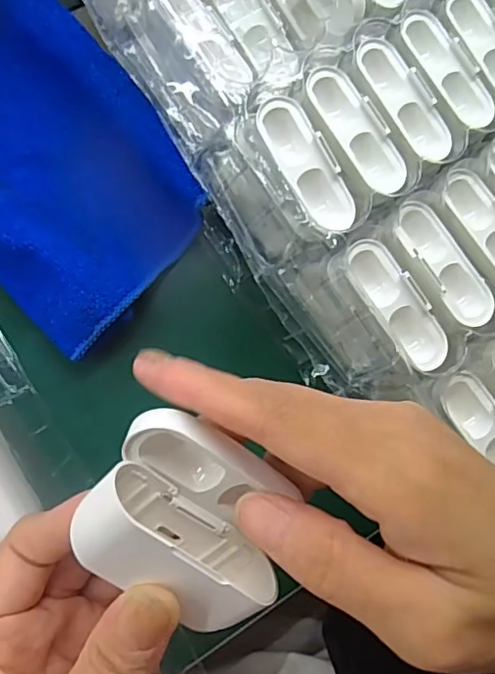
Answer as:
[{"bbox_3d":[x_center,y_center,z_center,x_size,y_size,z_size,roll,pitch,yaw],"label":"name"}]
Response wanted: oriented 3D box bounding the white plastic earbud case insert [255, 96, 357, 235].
[{"bbox_3d":[0.027,-0.077,0.251,0.023,0.013,0.063,-31,91,-12],"label":"white plastic earbud case insert"}]

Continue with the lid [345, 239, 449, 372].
[{"bbox_3d":[0.069,-0.015,0.252,0.020,0.011,0.065,-36,92,-12],"label":"lid"}]

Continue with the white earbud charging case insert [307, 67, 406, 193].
[{"bbox_3d":[0.052,-0.097,0.259,0.024,0.008,0.064,-36,92,-12],"label":"white earbud charging case insert"}]

